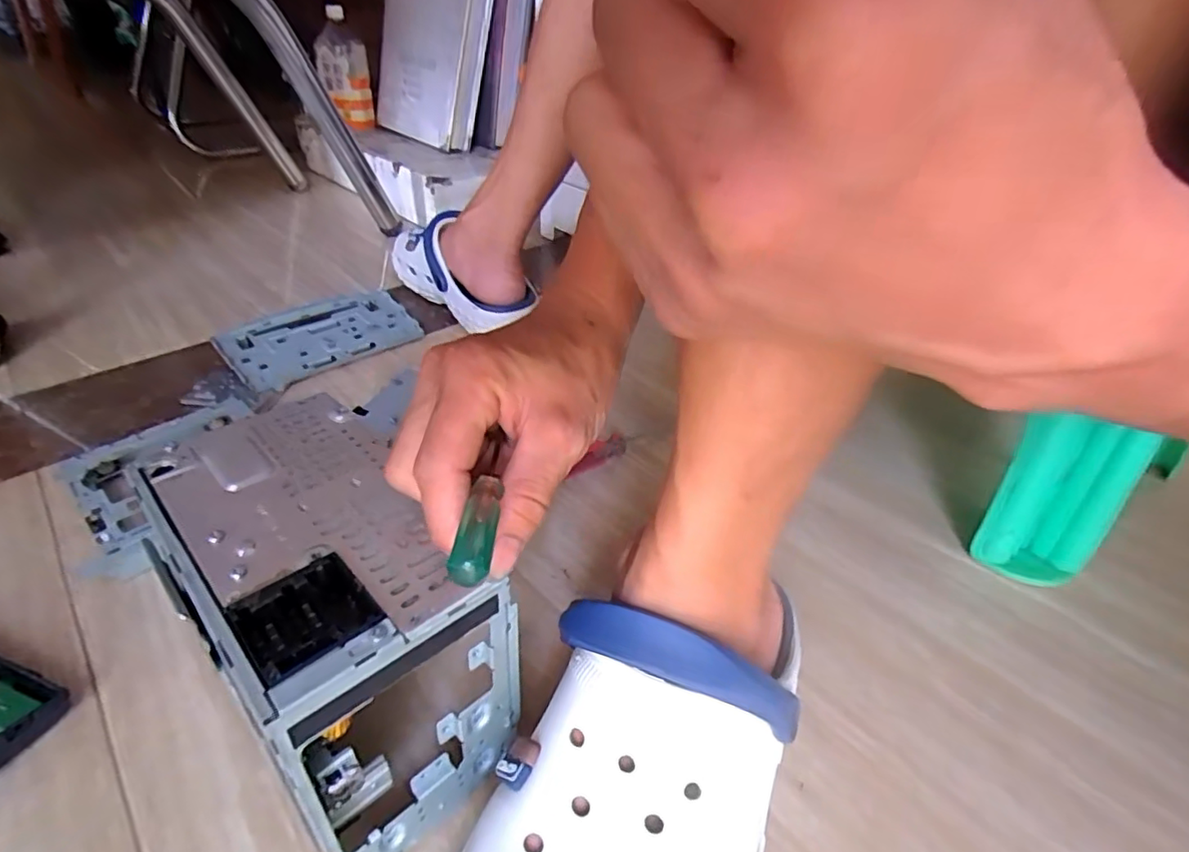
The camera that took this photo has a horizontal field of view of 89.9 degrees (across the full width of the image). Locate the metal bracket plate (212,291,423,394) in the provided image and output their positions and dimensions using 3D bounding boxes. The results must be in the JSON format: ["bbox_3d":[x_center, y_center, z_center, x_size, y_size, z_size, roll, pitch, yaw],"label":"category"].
[{"bbox_3d":[-0.323,-0.107,0.703,0.202,0.032,0.133,-29,47,-35],"label":"metal bracket plate"}]

